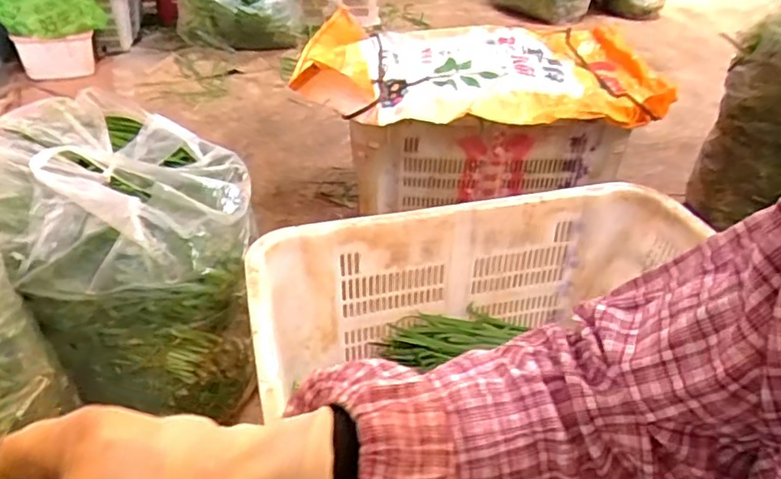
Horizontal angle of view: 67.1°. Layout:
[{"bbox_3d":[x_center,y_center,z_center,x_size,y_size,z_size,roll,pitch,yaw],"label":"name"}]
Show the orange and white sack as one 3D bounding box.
[{"bbox_3d":[0.203,-0.414,1.373,0.794,0.102,0.515,0,35,-2],"label":"orange and white sack"}]

